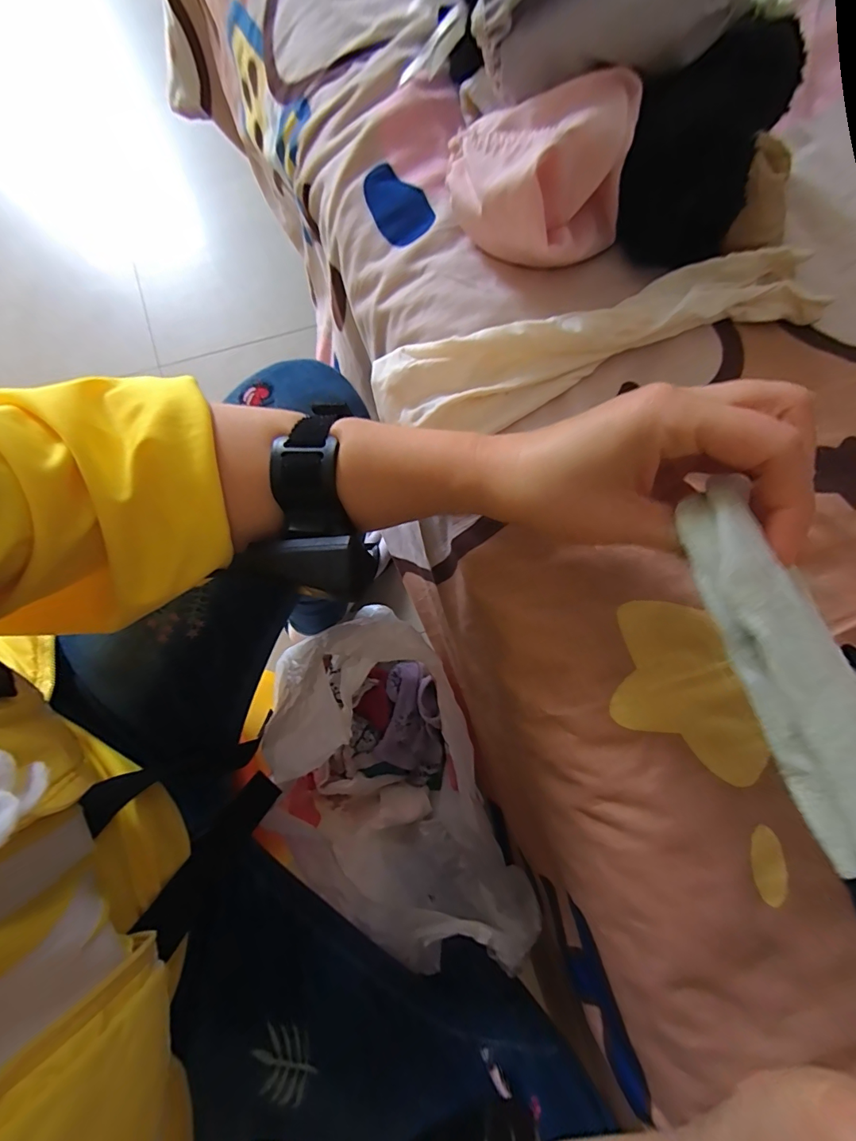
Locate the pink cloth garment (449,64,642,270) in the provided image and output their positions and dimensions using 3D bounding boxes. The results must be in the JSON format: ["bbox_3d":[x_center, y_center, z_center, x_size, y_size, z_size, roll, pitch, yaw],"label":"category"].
[{"bbox_3d":[0.067,-0.232,0.268,0.105,0.068,0.092,-1,79,-2],"label":"pink cloth garment"}]

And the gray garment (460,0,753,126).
[{"bbox_3d":[0.094,-0.305,0.236,0.146,0.049,0.065,-12,80,12],"label":"gray garment"}]

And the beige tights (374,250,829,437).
[{"bbox_3d":[0.104,-0.140,0.273,0.271,0.025,0.065,-15,80,-3],"label":"beige tights"}]

